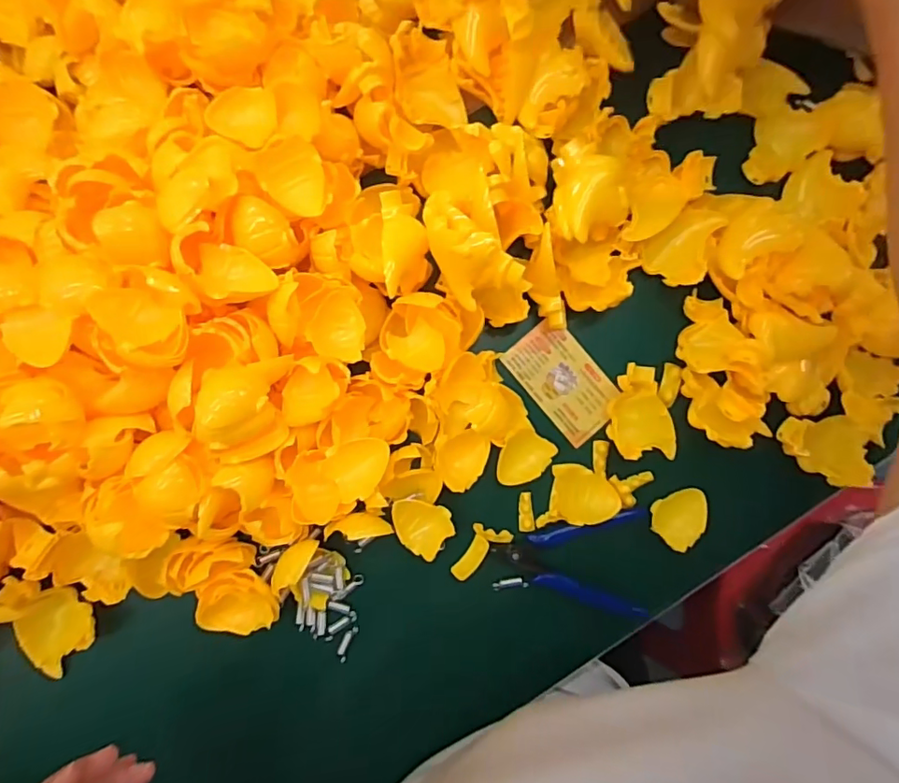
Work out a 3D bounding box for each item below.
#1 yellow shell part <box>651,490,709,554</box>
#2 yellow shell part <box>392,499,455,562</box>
[{"bbox_3d":[0.170,0.092,0.394,0.039,0.010,0.044,43,86,2],"label":"yellow shell part"},{"bbox_3d":[-0.021,0.093,0.376,0.044,0.009,0.038,38,86,1],"label":"yellow shell part"}]

